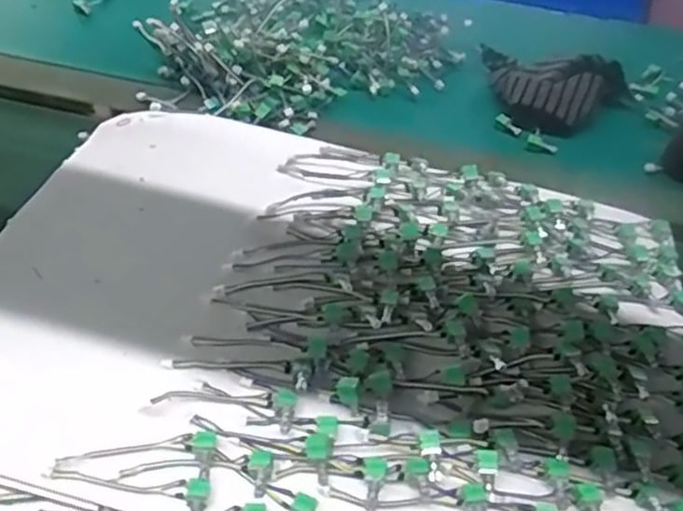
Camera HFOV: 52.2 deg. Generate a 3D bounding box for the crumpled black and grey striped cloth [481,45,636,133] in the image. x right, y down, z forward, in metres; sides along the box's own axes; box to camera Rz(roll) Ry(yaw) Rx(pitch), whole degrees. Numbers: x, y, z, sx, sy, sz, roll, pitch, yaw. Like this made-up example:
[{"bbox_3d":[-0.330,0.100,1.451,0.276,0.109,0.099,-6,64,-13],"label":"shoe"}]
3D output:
[{"bbox_3d":[0.204,-0.167,0.700,0.155,0.043,0.106,20,50,16],"label":"crumpled black and grey striped cloth"}]

